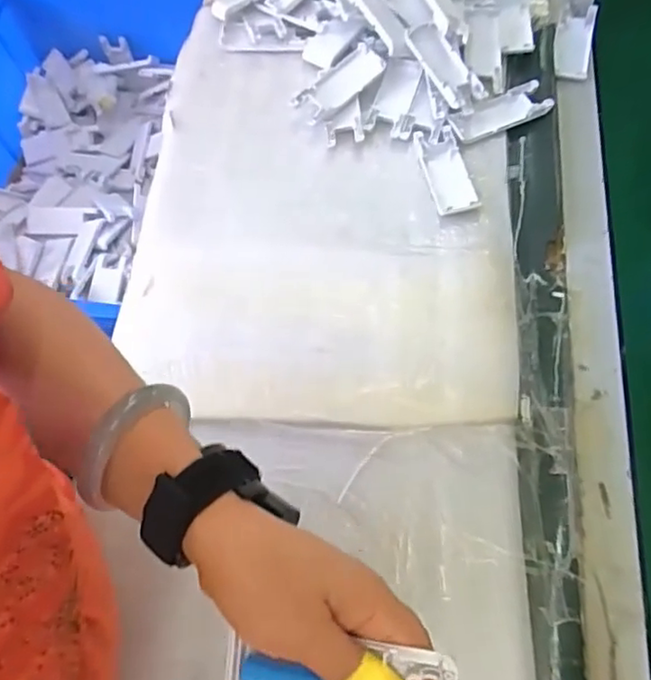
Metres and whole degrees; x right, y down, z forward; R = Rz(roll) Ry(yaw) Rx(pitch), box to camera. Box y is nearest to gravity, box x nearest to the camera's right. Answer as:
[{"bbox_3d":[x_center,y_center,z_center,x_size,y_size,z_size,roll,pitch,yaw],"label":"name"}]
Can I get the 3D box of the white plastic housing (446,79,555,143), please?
[{"bbox_3d":[0.183,-0.240,0.631,0.111,0.011,0.043,-28,67,-9],"label":"white plastic housing"}]

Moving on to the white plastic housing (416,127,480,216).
[{"bbox_3d":[0.119,-0.170,0.606,0.040,0.012,0.106,-10,65,-1],"label":"white plastic housing"}]

